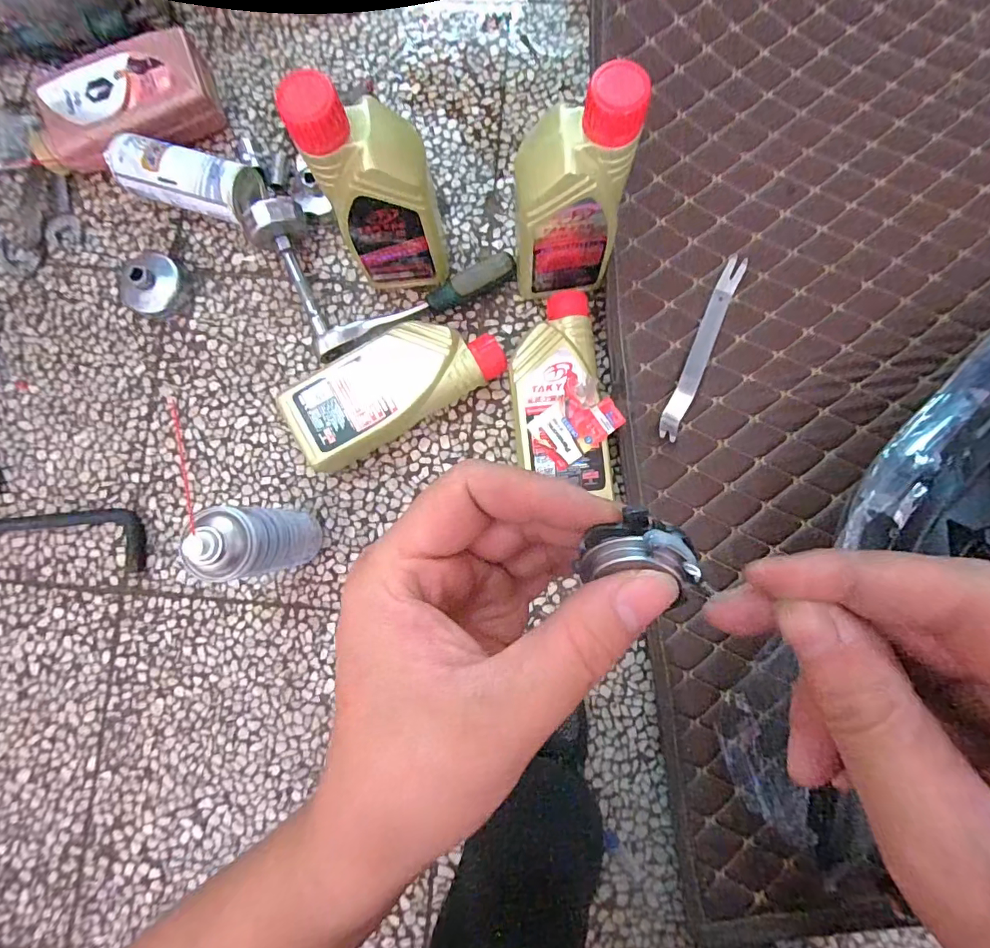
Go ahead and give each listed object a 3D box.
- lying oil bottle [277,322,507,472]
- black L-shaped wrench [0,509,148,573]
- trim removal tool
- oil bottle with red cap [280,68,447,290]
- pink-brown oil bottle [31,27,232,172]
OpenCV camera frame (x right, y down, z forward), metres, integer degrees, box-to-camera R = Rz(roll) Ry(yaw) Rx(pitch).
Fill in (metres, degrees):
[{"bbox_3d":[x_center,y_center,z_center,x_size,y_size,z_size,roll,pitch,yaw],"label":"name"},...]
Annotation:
[{"bbox_3d":[-0.109,-0.099,0.545,0.239,0.068,0.098,-28,84,0],"label":"lying oil bottle"},{"bbox_3d":[-0.678,0.073,0.583,0.529,0.029,0.073,2,85,3],"label":"black L-shaped wrench"},{"bbox_3d":[0.239,-0.145,0.549,0.028,0.012,0.227,24,86,5],"label":"trim removal tool"},{"bbox_3d":[-0.102,-0.257,0.472,0.107,0.244,0.072,-13,84,1],"label":"oil bottle with red cap"},{"bbox_3d":[-0.462,-0.446,0.591,0.229,0.052,0.122,-23,84,0],"label":"pink-brown oil bottle"}]

